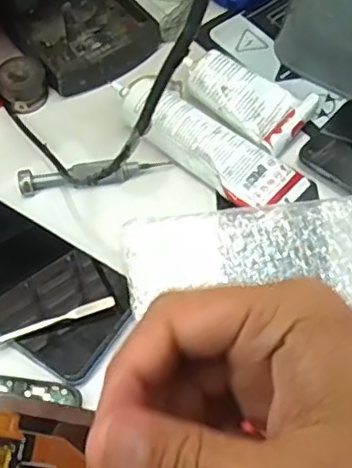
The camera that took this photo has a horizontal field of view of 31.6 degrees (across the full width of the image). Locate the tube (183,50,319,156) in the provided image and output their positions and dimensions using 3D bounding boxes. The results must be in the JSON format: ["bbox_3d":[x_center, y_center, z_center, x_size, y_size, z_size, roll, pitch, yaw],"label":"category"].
[{"bbox_3d":[0.053,-0.106,0.465,0.096,0.031,0.051,37,67,18],"label":"tube"}]

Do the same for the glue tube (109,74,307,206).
[{"bbox_3d":[0.021,-0.069,0.444,0.146,0.034,0.053,39,67,19],"label":"glue tube"}]

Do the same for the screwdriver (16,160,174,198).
[{"bbox_3d":[-0.058,-0.041,0.441,0.105,0.014,0.019,-5,61,-4],"label":"screwdriver"}]

